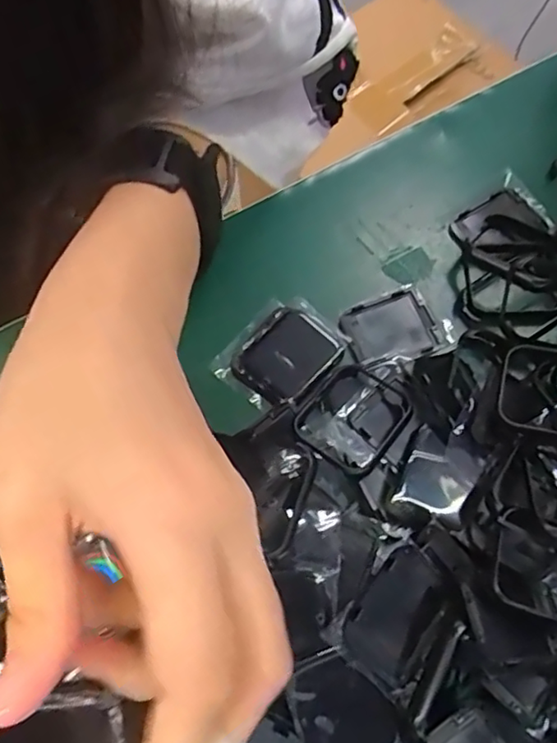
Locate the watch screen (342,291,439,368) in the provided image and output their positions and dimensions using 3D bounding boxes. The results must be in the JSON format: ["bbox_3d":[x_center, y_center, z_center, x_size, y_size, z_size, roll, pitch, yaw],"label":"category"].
[{"bbox_3d":[0.050,-0.019,0.266,0.039,0.005,0.031,-19,71,-7],"label":"watch screen"}]

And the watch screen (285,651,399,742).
[{"bbox_3d":[0.021,0.113,0.199,0.032,0.007,0.033,-18,71,-6],"label":"watch screen"}]

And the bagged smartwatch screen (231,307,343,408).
[{"bbox_3d":[0.002,-0.007,0.260,0.034,0.006,0.040,39,75,13],"label":"bagged smartwatch screen"}]

